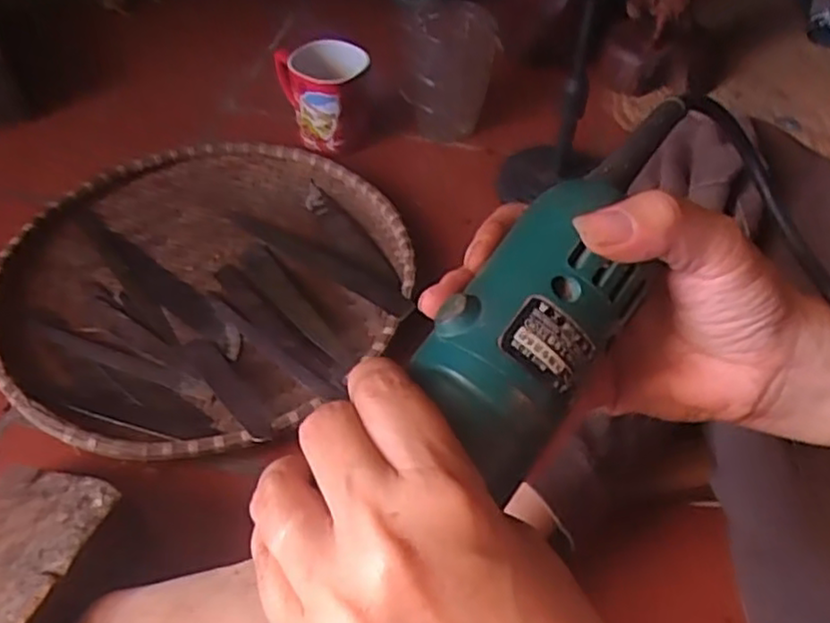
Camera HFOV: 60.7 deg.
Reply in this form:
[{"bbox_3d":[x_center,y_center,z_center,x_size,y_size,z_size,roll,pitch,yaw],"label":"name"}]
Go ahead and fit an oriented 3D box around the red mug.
[{"bbox_3d":[-0.091,-0.223,0.722,0.087,0.087,0.080,-6,49,-7],"label":"red mug"}]

